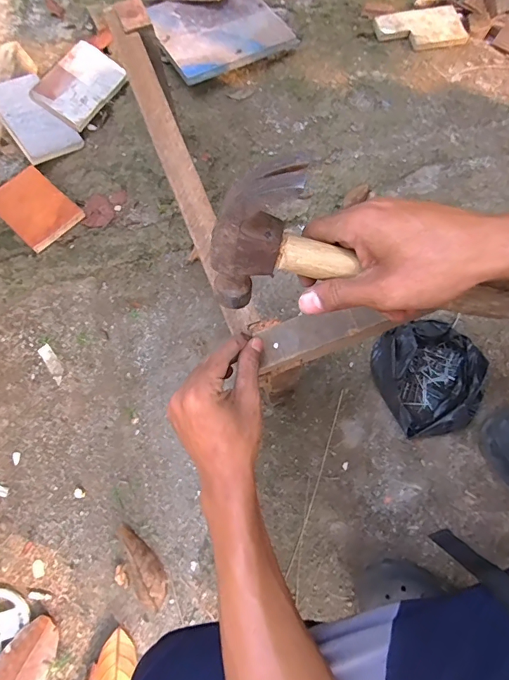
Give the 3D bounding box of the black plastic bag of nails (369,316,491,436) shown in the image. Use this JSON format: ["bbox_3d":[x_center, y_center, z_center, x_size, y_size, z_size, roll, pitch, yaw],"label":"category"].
[{"bbox_3d":[0.280,0.060,0.656,0.160,0.057,0.169,-25,76,-5],"label":"black plastic bag of nails"}]

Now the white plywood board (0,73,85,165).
[{"bbox_3d":[-0.429,-0.433,0.809,0.107,0.009,0.165,-35,94,-16],"label":"white plywood board"}]

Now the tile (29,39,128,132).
[{"bbox_3d":[-0.351,-0.514,0.833,0.123,0.016,0.169,34,76,-3],"label":"tile"}]

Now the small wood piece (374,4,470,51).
[{"bbox_3d":[0.353,-0.665,0.883,0.183,0.021,0.115,-5,75,0],"label":"small wood piece"}]

